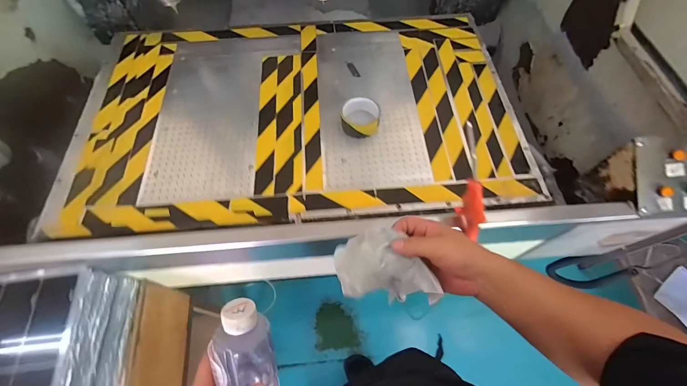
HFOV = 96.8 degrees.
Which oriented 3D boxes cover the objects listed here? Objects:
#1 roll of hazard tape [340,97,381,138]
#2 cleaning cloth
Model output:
[{"bbox_3d":[0.037,-0.166,0.673,0.084,0.047,0.072,7,64,3],"label":"roll of hazard tape"},{"bbox_3d":[0.050,0.096,0.405,0.116,0.073,0.094,-3,64,-2],"label":"cleaning cloth"}]

